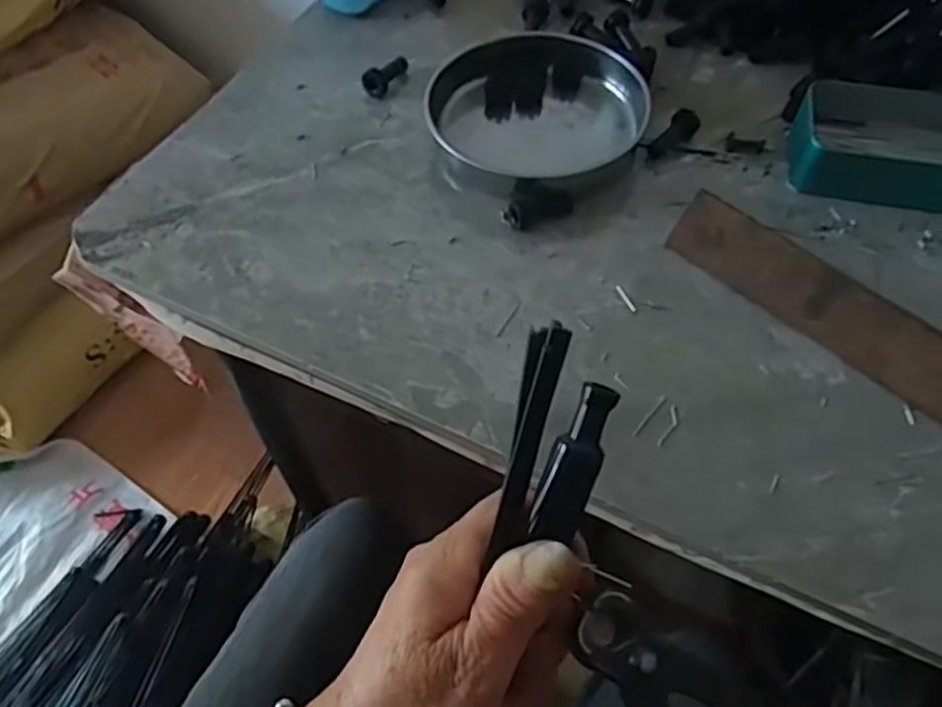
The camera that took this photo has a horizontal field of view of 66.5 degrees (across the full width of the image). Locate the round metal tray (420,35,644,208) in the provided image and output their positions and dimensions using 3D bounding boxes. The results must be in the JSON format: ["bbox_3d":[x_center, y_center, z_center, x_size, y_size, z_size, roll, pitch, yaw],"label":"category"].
[{"bbox_3d":[0.045,-0.155,0.474,0.143,0.029,0.139,0,57,0],"label":"round metal tray"}]

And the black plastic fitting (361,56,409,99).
[{"bbox_3d":[-0.061,-0.196,0.502,0.018,0.017,0.042,20,59,12],"label":"black plastic fitting"}]

